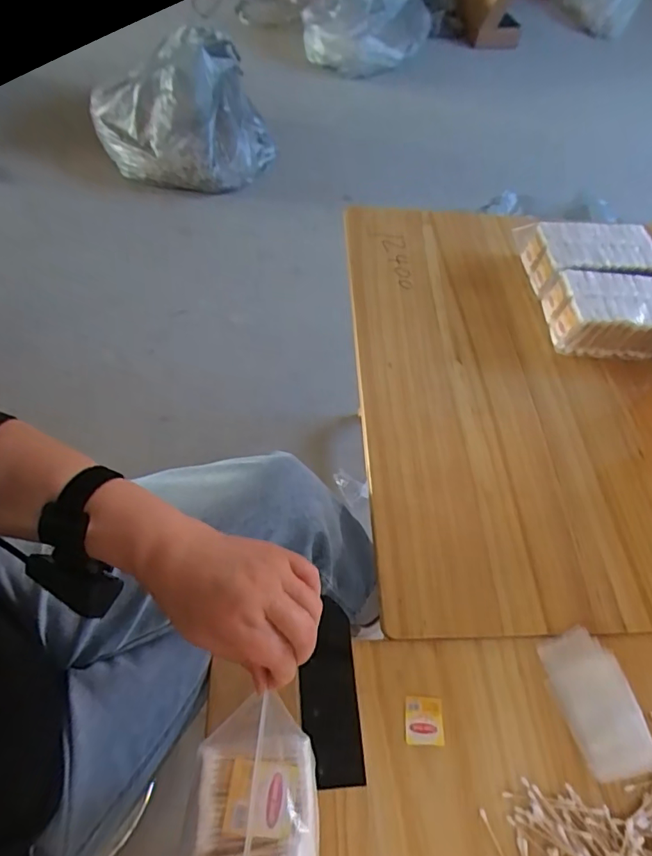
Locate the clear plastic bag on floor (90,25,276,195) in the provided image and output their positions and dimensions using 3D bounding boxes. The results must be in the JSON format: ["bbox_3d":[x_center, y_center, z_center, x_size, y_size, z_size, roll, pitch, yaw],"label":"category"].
[{"bbox_3d":[-0.423,-0.905,1.459,0.529,0.348,0.288,-3,59,-7],"label":"clear plastic bag on floor"}]

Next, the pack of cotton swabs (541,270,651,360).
[{"bbox_3d":[0.474,-0.186,0.809,0.216,0.076,0.127,4,59,-4],"label":"pack of cotton swabs"}]

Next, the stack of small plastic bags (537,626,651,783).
[{"bbox_3d":[0.291,0.294,0.536,0.083,0.012,0.139,-13,61,-12],"label":"stack of small plastic bags"}]

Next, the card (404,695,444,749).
[{"bbox_3d":[0.103,0.306,0.521,0.042,0.007,0.044,9,59,-8],"label":"card"}]

